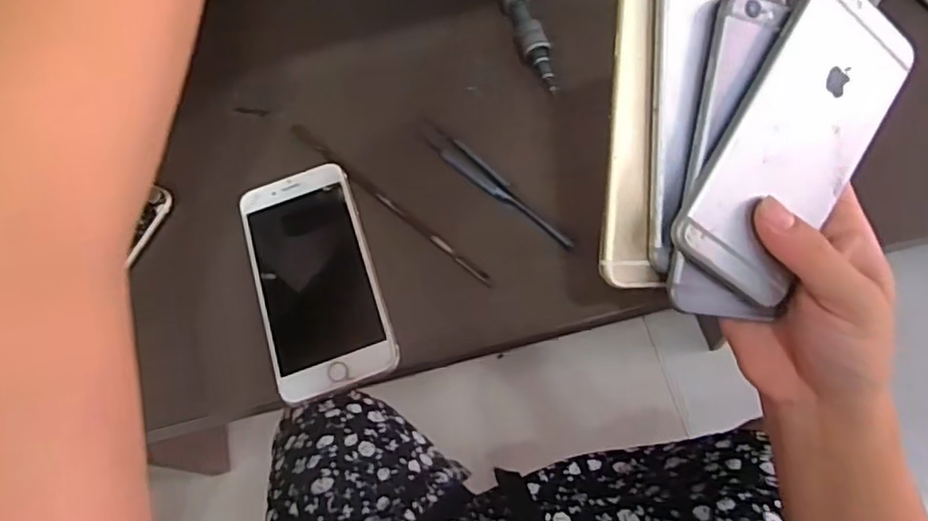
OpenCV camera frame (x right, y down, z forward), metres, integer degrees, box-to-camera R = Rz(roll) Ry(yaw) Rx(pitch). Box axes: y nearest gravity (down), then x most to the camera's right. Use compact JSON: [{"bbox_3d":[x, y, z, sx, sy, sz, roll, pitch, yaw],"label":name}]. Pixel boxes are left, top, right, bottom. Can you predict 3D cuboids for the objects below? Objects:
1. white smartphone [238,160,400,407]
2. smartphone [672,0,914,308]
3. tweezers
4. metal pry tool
[{"bbox_3d":[-0.084,0.008,0.355,0.065,0.008,0.135,-18,69,-4],"label":"white smartphone"},{"bbox_3d":[0.144,-0.051,0.271,0.063,0.004,0.135,31,88,-19],"label":"smartphone"},{"bbox_3d":[0.018,-0.044,0.367,0.114,0.008,0.015,42,76,17],"label":"tweezers"},{"bbox_3d":[-0.047,-0.036,0.377,0.165,0.010,0.007,39,75,16],"label":"metal pry tool"}]

